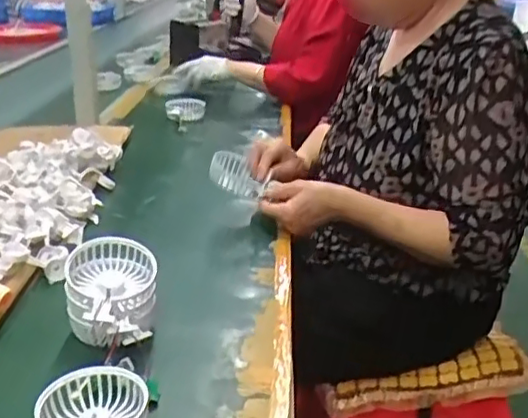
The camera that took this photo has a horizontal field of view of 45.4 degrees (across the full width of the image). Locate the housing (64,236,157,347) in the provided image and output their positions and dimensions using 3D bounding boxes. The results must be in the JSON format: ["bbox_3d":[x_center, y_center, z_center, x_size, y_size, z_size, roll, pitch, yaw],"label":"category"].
[{"bbox_3d":[-0.153,0.081,0.637,0.086,0.064,0.099,-1,23,-8],"label":"housing"}]

